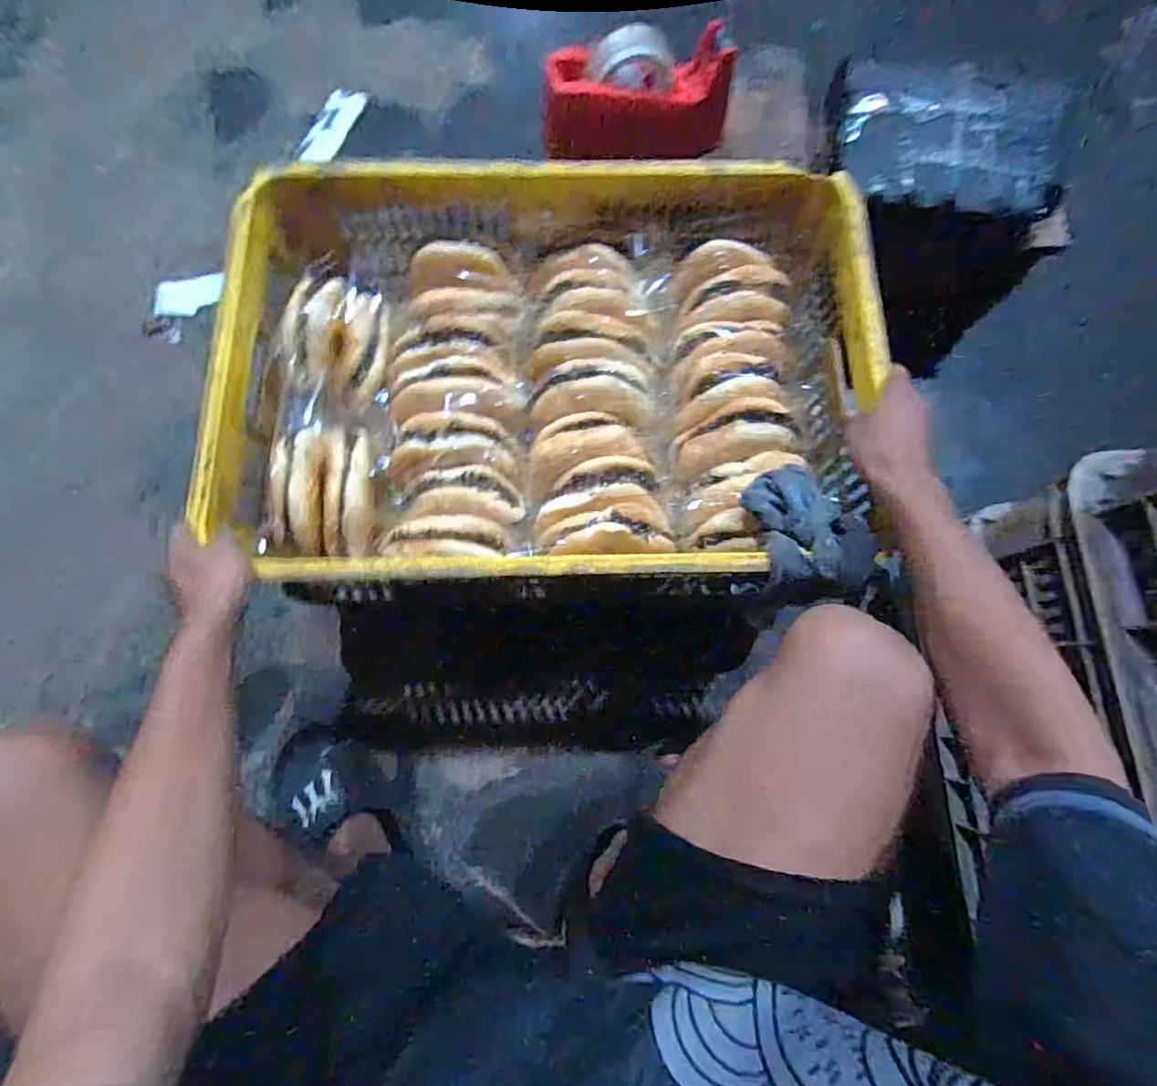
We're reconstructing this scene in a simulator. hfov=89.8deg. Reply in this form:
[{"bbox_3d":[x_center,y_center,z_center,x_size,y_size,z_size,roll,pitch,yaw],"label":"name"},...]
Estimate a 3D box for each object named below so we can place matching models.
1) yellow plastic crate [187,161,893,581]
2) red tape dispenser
[{"bbox_3d":[-0.025,-0.174,0.600,0.616,0.116,0.436,-1,75,-2],"label":"yellow plastic crate"},{"bbox_3d":[0.070,-0.508,0.663,0.219,0.086,0.075,-10,76,-4],"label":"red tape dispenser"}]

